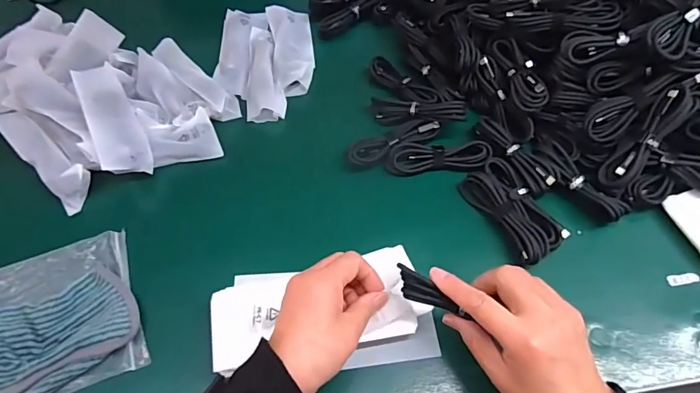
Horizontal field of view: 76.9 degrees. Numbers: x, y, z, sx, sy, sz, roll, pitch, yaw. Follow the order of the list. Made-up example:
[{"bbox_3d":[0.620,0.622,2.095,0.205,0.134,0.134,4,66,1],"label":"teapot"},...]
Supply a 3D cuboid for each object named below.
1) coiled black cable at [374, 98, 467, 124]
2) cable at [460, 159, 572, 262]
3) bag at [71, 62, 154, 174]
[{"bbox_3d":[0.079,-0.100,0.516,0.110,0.023,0.021,4,59,21],"label":"coiled black cable"},{"bbox_3d":[0.170,0.013,0.455,0.058,0.029,0.111,-26,61,-12],"label":"cable"},{"bbox_3d":[-0.275,-0.093,0.508,0.053,0.019,0.154,-10,58,-38],"label":"bag"}]

